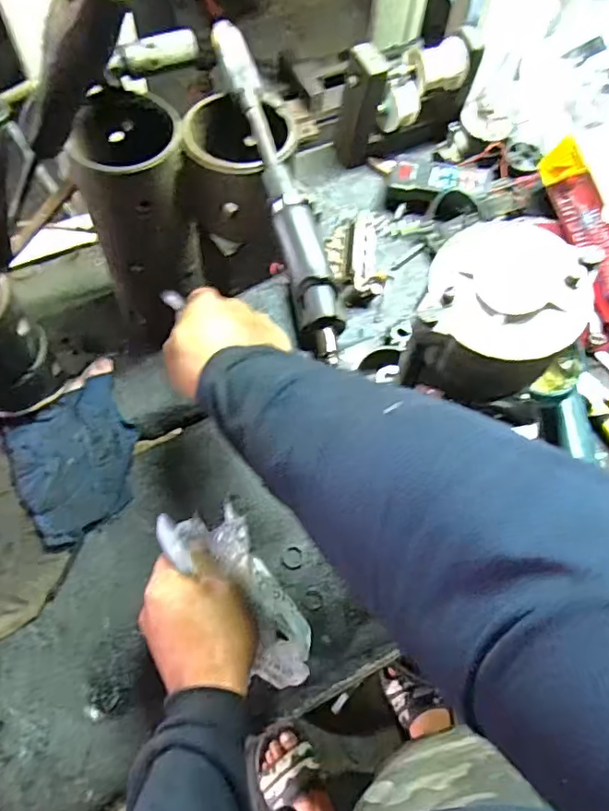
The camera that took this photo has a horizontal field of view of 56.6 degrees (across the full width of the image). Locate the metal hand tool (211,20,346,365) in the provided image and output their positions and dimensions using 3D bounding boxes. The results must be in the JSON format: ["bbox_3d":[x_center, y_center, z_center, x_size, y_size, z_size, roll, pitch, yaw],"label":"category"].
[{"bbox_3d":[-0.019,-0.164,0.404,0.032,0.032,0.291,-13,66,-9],"label":"metal hand tool"}]

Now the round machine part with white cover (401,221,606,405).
[{"bbox_3d":[0.101,-0.049,0.297,0.075,0.050,0.088,38,68,14],"label":"round machine part with white cover"}]

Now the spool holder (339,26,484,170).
[{"bbox_3d":[0.127,-0.370,0.680,0.166,0.127,0.055,-15,66,-10],"label":"spool holder"}]

